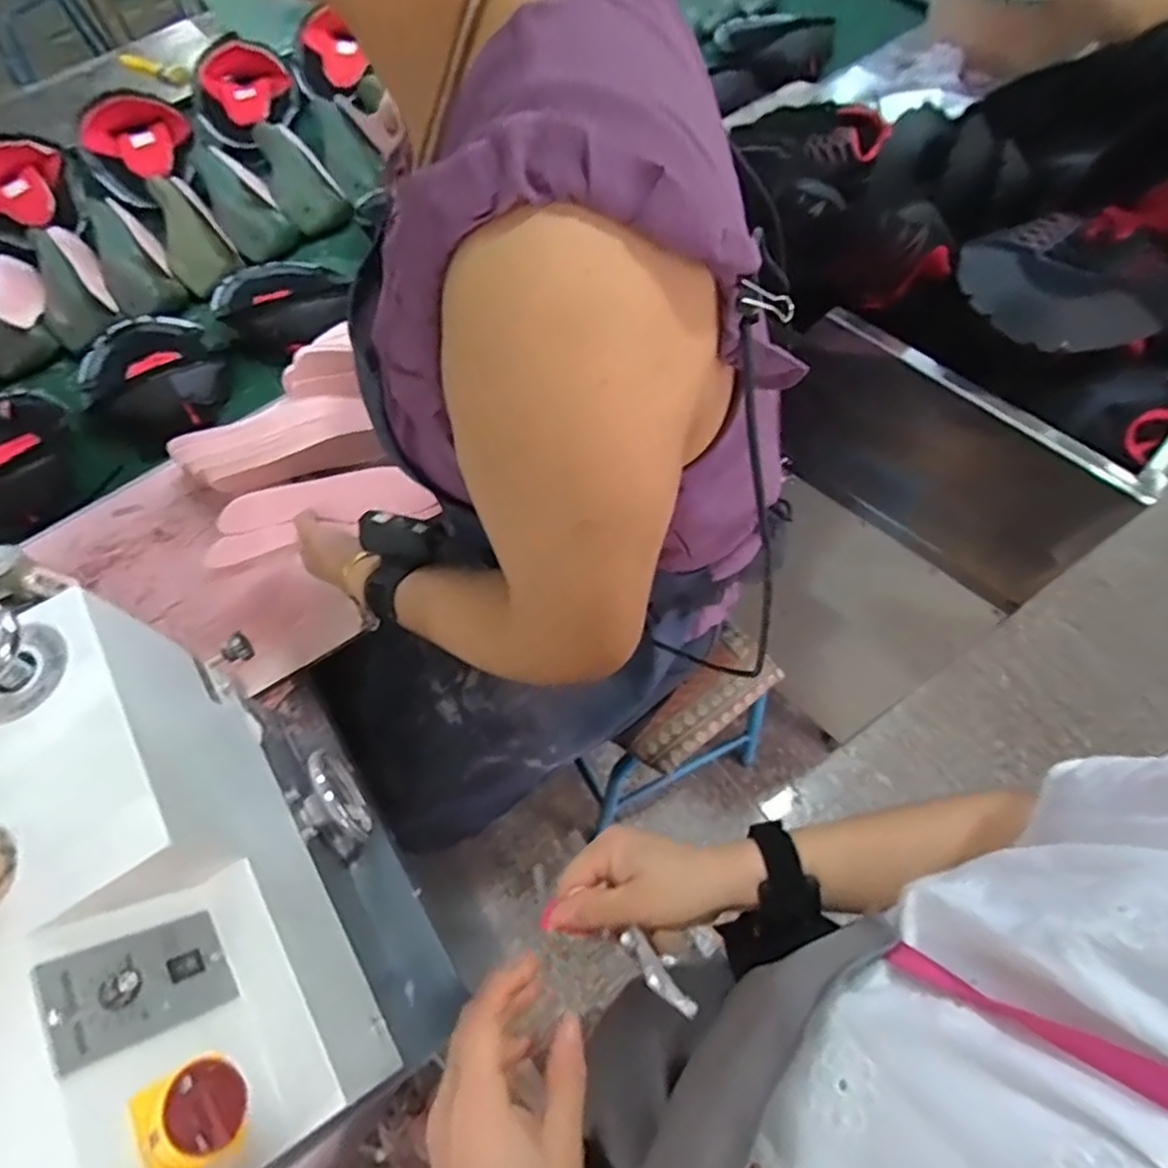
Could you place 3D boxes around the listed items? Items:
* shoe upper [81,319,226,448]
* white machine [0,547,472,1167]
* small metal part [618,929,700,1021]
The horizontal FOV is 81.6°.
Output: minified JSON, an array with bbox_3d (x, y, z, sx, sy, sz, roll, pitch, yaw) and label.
[{"bbox_3d":[-0.609,-0.299,0.946,0.171,0.049,0.246,-34,67,-13],"label":"shoe upper"},{"bbox_3d":[-0.298,0.235,0.511,0.208,0.347,0.373,-32,66,-12],"label":"white machine"},{"bbox_3d":[0.038,0.208,0.365,0.013,0.068,0.012,-41,108,-16],"label":"small metal part"}]

